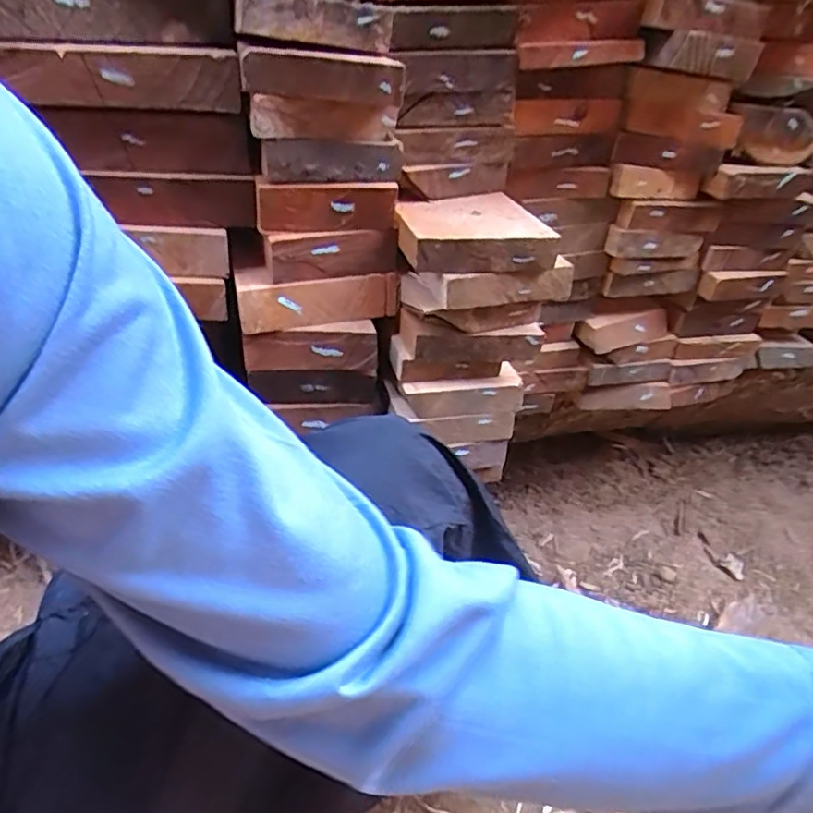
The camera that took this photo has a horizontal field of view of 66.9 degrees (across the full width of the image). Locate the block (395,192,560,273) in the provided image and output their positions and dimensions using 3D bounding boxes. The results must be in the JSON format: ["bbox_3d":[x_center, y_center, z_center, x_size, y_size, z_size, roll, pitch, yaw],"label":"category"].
[{"bbox_3d":[0.057,-0.158,0.558,0.126,0.032,0.108,-6,37,-8],"label":"block"}]

